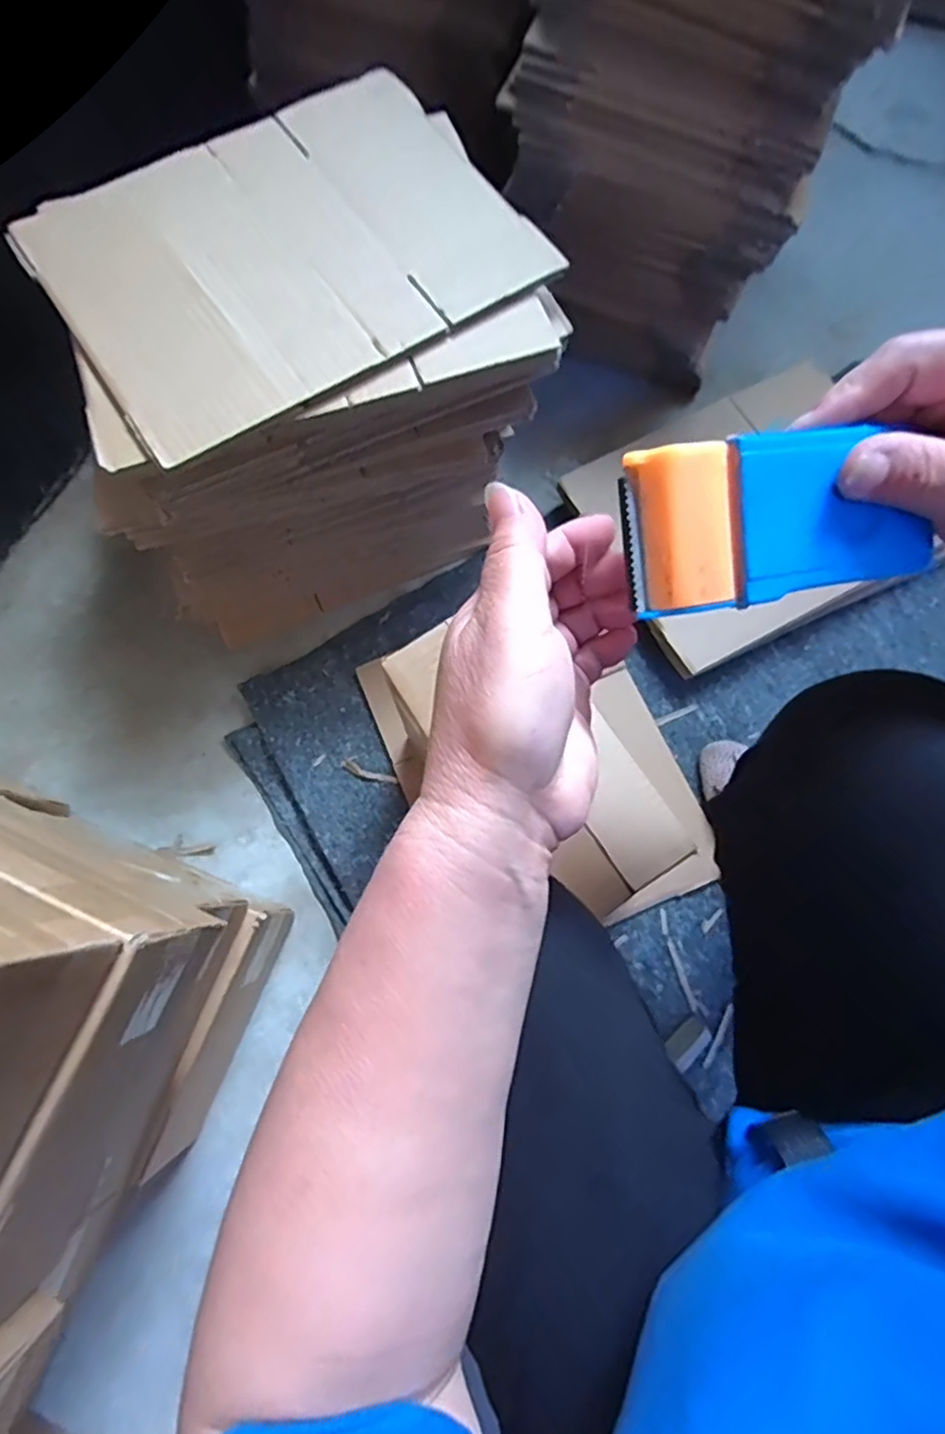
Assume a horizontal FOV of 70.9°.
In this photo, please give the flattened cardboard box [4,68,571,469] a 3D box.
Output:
[{"bbox_3d":[-0.157,-0.401,0.564,0.375,0.009,0.295,-31,77,-12],"label":"flattened cardboard box"}]

